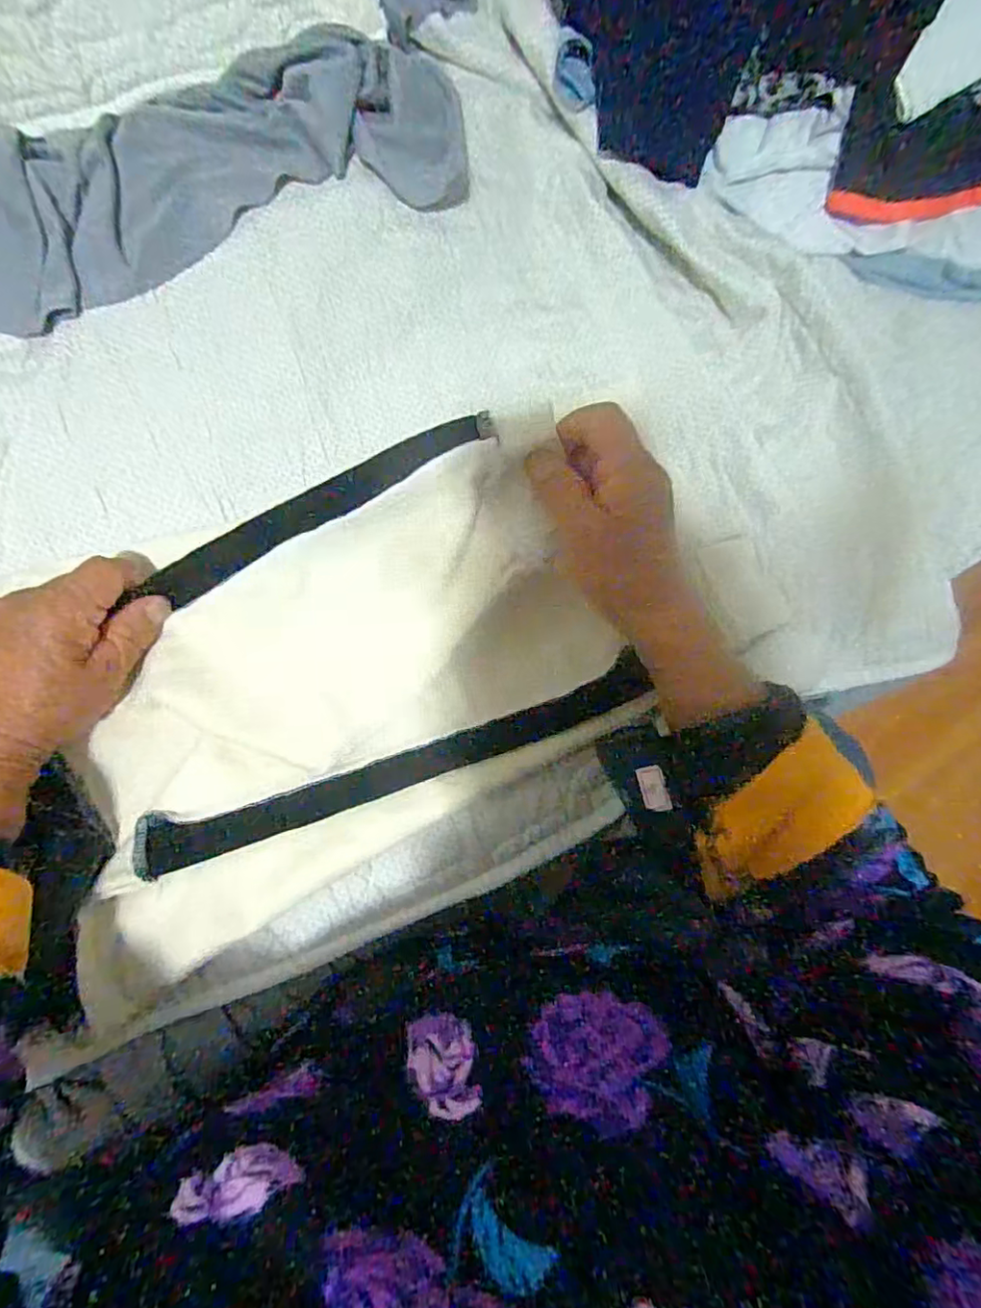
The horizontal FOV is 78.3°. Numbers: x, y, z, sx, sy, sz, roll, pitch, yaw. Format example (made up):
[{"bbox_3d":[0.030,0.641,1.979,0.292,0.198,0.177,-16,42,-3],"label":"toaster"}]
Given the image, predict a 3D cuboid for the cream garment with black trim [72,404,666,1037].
[{"bbox_3d":[-0.081,0.039,0.335,0.329,0.094,0.244,-23,87,-8],"label":"cream garment with black trim"}]

